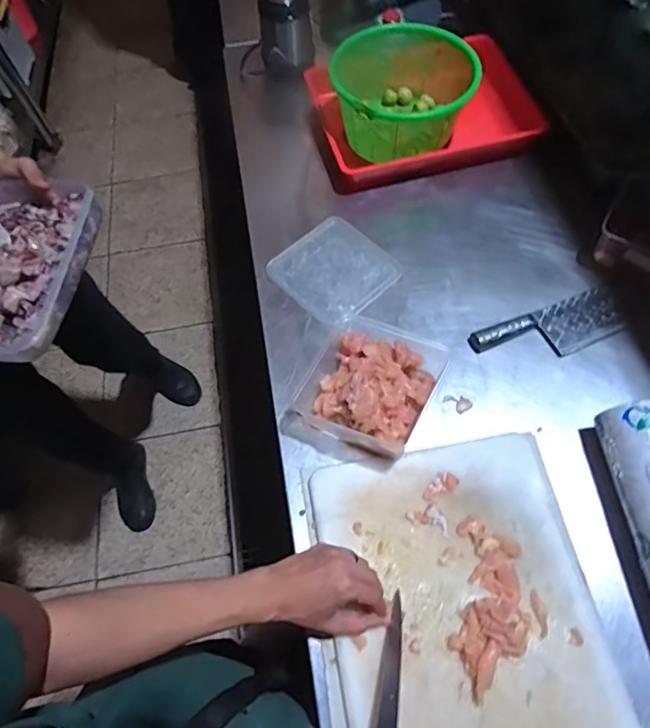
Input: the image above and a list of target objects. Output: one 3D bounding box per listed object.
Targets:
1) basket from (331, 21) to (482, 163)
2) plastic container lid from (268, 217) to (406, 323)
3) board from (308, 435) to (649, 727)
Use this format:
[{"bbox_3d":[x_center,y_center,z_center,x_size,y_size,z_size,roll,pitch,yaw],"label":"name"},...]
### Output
[{"bbox_3d":[0.143,-0.492,0.892,0.235,0.140,0.237,2,63,4],"label":"basket"},{"bbox_3d":[0.017,-0.157,0.806,0.172,0.007,0.172,-41,68,-16],"label":"plastic container lid"},{"bbox_3d":[0.159,0.309,0.545,0.329,0.020,0.435,-9,63,-2],"label":"board"}]

